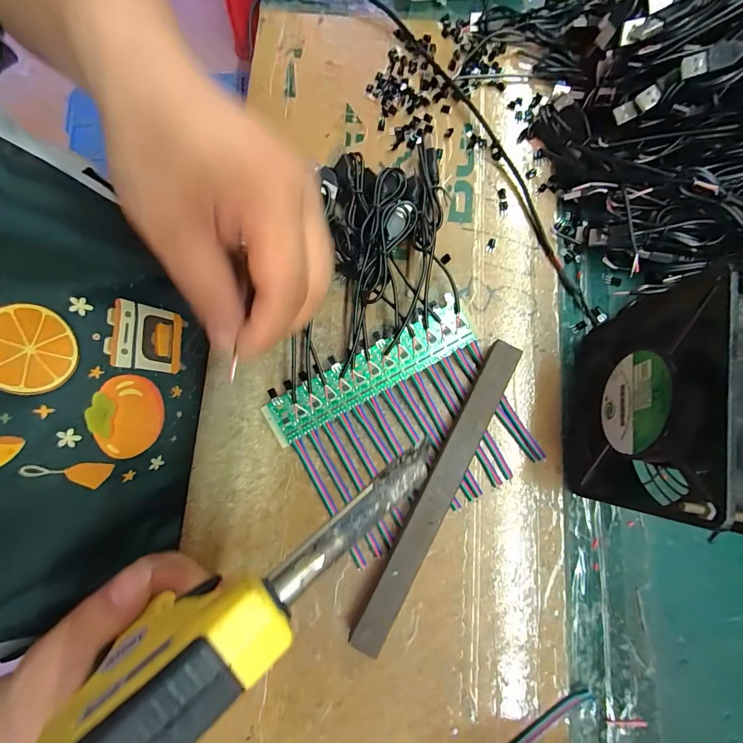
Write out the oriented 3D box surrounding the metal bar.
[{"bbox_3d":[0.046,0.078,0.258,0.020,0.018,0.214,28,81,6],"label":"metal bar"}]

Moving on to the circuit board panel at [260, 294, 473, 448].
[{"bbox_3d":[0.000,0.000,0.277,0.160,0.012,0.035,-31,80,-5],"label":"circuit board panel"}]

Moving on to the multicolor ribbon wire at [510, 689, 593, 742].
[{"bbox_3d":[0.096,0.226,0.235,0.096,0.004,0.011,-32,80,-5],"label":"multicolor ribbon wire"}]

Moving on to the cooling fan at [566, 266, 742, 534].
[{"bbox_3d":[0.166,0.019,0.218,0.044,0.119,0.121,15,80,4],"label":"cooling fan"}]

